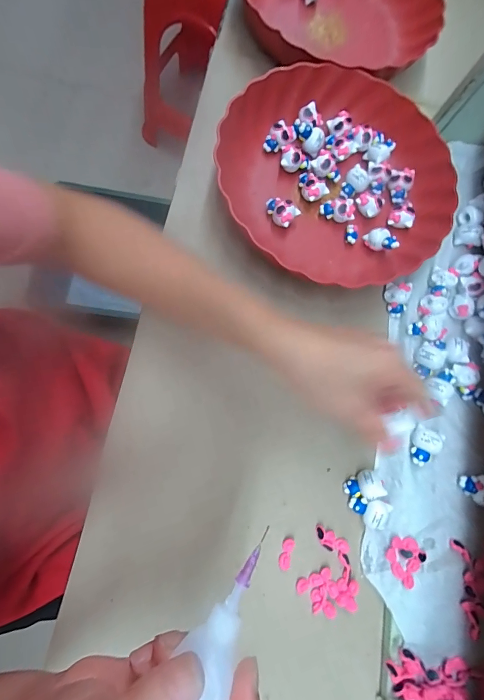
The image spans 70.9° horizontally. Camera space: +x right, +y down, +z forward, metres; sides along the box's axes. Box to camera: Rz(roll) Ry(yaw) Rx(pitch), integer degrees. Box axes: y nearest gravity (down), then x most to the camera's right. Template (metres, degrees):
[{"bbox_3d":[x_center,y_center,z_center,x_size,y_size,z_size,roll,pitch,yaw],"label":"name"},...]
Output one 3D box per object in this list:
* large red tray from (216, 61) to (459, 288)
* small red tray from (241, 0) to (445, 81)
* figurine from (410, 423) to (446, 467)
[{"bbox_3d":[0.104,-0.190,0.354,0.235,0.047,0.223,28,76,-1],"label":"large red tray"},{"bbox_3d":[0.119,-0.418,0.418,0.244,0.074,0.248,1,78,-7],"label":"small red tray"},{"bbox_3d":[0.168,0.089,0.314,0.023,0.019,0.034,33,76,1],"label":"figurine"}]

